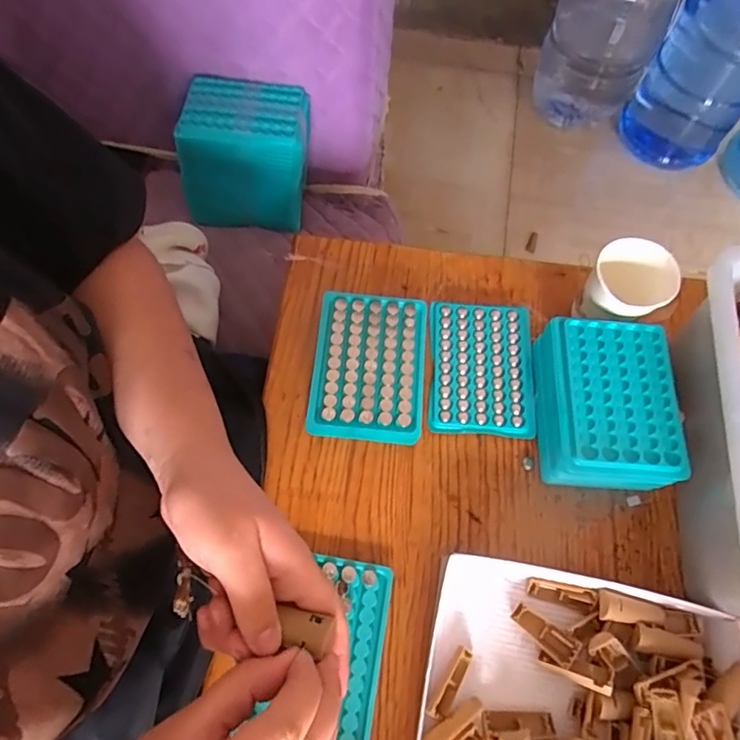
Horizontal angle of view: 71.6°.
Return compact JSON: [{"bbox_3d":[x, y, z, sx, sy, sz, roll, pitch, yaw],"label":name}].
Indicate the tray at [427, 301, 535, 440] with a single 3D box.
[{"bbox_3d":[0.102,-0.003,0.468,0.093,0.010,0.125,5,69,0],"label":"tray"}]

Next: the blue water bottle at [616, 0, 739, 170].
[{"bbox_3d":[0.763,-0.674,1.158,0.245,0.394,0.254,38,72,12],"label":"blue water bottle"}]

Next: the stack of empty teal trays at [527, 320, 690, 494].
[{"bbox_3d":[0.193,0.029,0.428,0.099,0.056,0.130,2,69,-1],"label":"stack of empty teal trays"}]

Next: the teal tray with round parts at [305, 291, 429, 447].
[{"bbox_3d":[0.000,-0.003,0.457,0.097,0.025,0.132,5,69,0],"label":"teal tray with round parts"}]

